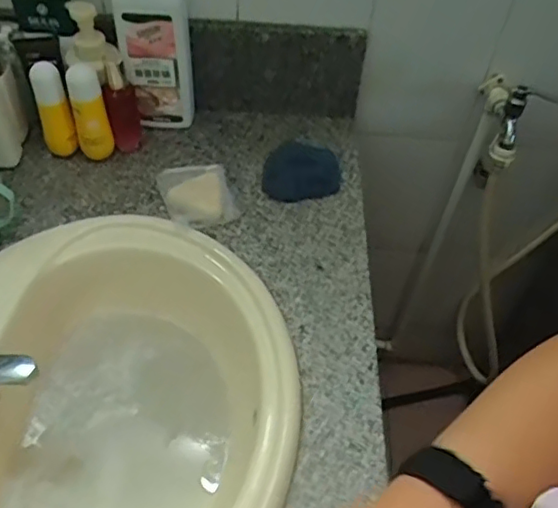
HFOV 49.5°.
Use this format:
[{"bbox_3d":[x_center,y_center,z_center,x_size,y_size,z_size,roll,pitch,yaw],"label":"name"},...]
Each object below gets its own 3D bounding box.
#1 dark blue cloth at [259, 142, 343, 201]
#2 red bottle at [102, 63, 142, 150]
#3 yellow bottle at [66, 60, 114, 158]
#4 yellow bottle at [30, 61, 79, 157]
[{"bbox_3d":[0.033,-0.131,0.921,0.112,0.032,0.114,3,51,-3],"label":"dark blue cloth"},{"bbox_3d":[-0.229,-0.209,0.887,0.045,0.141,0.044,3,51,-3],"label":"red bottle"},{"bbox_3d":[-0.272,-0.199,0.880,0.049,0.149,0.037,-15,54,-17],"label":"yellow bottle"},{"bbox_3d":[-0.328,-0.206,0.888,0.044,0.143,0.041,-20,55,-20],"label":"yellow bottle"}]

